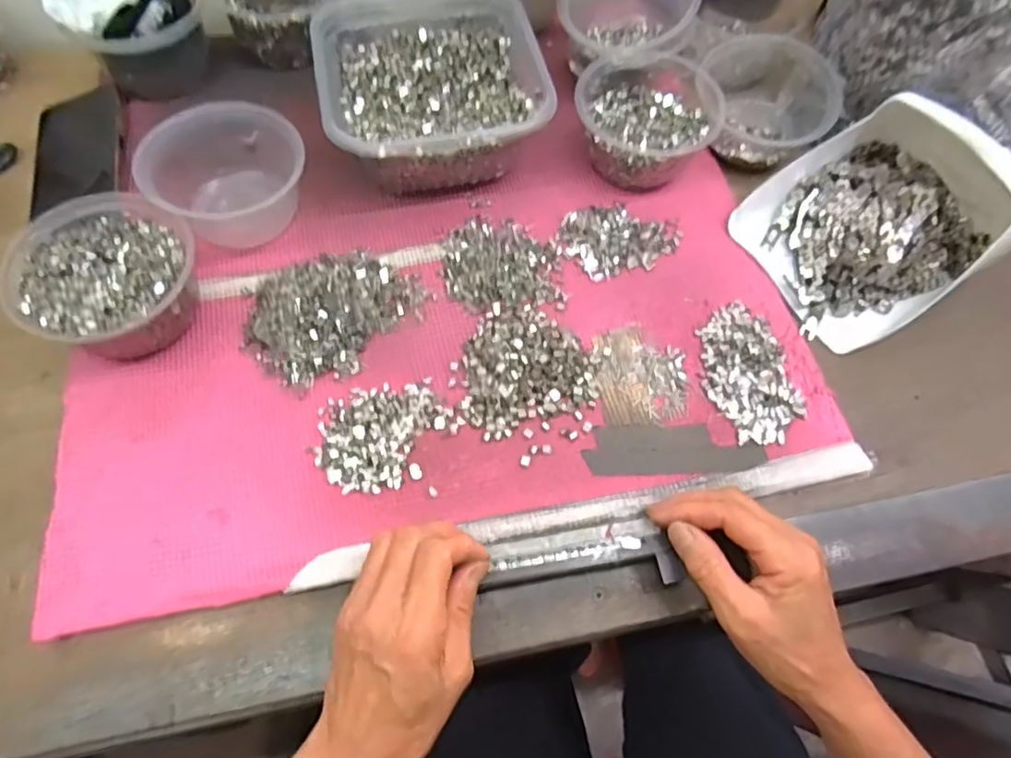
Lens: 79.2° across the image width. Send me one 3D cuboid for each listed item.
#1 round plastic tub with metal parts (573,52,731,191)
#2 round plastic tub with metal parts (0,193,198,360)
[{"bbox_3d":[0.121,-0.220,0.511,0.111,0.060,0.120,1,66,-2],"label":"round plastic tub with metal parts"},{"bbox_3d":[-0.269,-0.067,0.423,0.112,0.060,0.108,1,66,-2],"label":"round plastic tub with metal parts"}]

